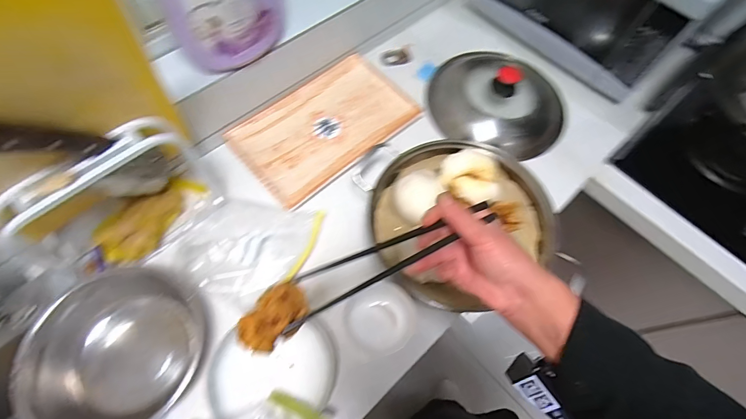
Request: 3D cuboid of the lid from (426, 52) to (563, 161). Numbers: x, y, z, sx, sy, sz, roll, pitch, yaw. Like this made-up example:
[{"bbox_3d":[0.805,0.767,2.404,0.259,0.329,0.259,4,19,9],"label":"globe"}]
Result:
[{"bbox_3d":[0.273,-0.253,0.803,0.296,0.105,0.254,17,64,5],"label":"lid"}]

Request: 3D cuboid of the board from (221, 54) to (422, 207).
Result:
[{"bbox_3d":[-0.098,-0.176,0.752,0.342,0.023,0.223,-38,72,-19],"label":"board"}]

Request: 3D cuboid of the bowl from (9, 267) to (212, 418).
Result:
[{"bbox_3d":[-0.370,0.209,0.534,0.242,0.091,0.224,-1,64,-4],"label":"bowl"}]

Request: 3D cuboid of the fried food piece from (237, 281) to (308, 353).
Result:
[{"bbox_3d":[-0.081,0.087,0.299,0.059,0.029,0.031,-39,72,-20],"label":"fried food piece"}]

